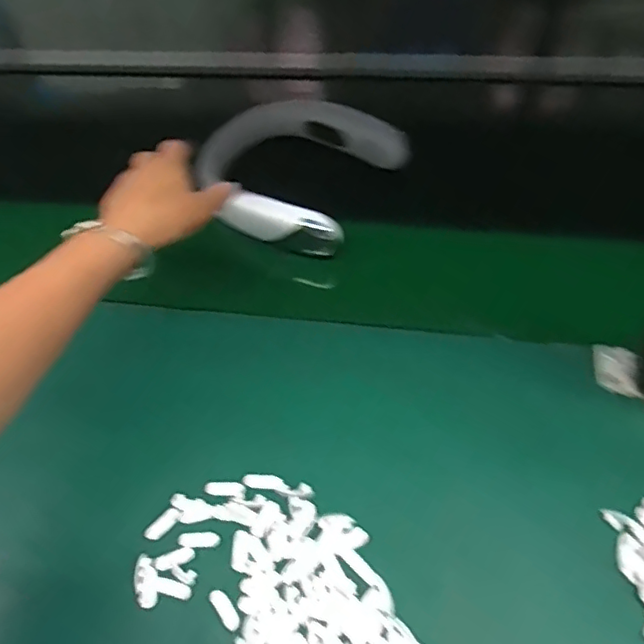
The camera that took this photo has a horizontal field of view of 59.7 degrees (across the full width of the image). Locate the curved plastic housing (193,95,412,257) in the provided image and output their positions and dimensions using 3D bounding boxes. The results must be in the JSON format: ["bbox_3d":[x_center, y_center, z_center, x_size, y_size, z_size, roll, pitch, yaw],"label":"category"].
[{"bbox_3d":[-0.037,-0.169,0.621,0.200,0.059,0.209,28,62,19],"label":"curved plastic housing"}]

